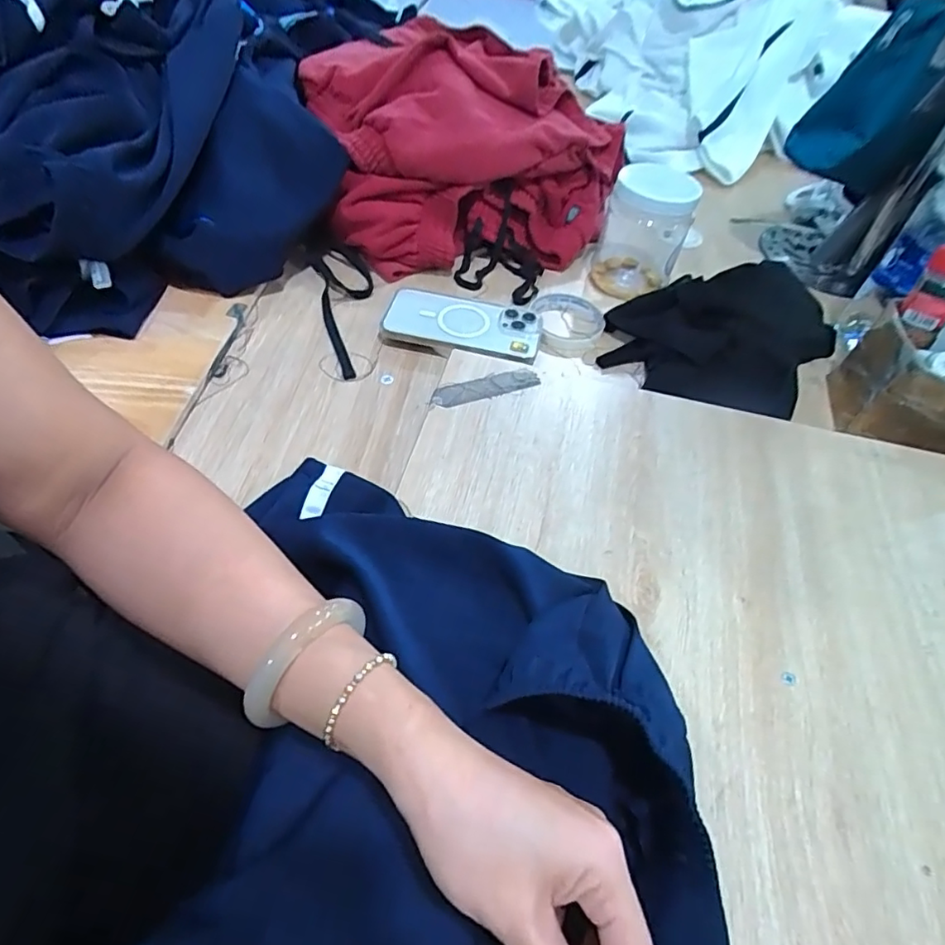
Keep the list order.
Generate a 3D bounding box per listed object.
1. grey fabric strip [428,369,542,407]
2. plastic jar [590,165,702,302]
[{"bbox_3d":[0.013,-0.076,0.498,0.099,0.006,0.025,-16,56,-18],"label":"grey fabric strip"},{"bbox_3d":[0.202,-0.287,0.662,0.094,0.125,0.100,17,52,6],"label":"plastic jar"}]

